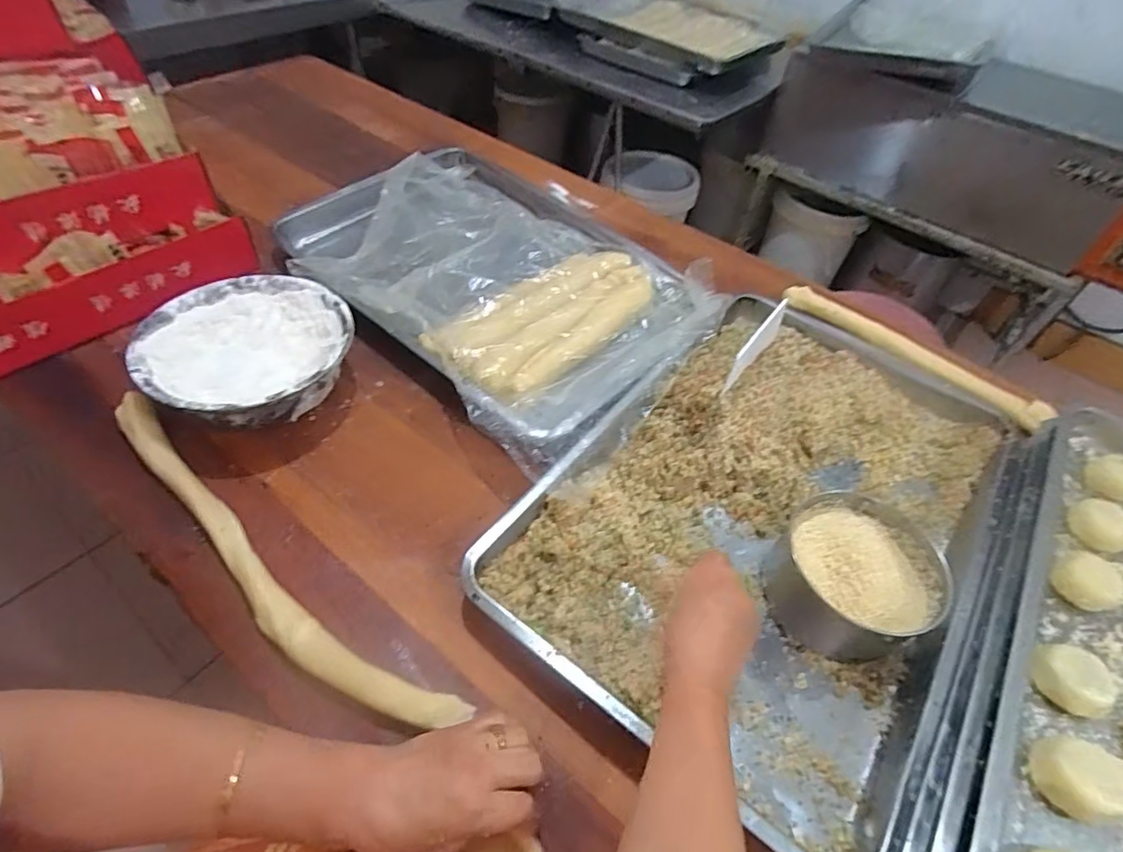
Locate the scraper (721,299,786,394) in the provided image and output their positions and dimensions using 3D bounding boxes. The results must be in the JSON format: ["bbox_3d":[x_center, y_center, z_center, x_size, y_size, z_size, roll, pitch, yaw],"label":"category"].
[{"bbox_3d":[0.235,-0.099,0.683,0.008,0.051,0.159,19,50,36],"label":"scraper"}]

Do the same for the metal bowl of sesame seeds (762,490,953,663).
[{"bbox_3d":[0.276,0.141,0.540,0.134,0.076,0.139,3,48,-4],"label":"metal bowl of sesame seeds"}]

